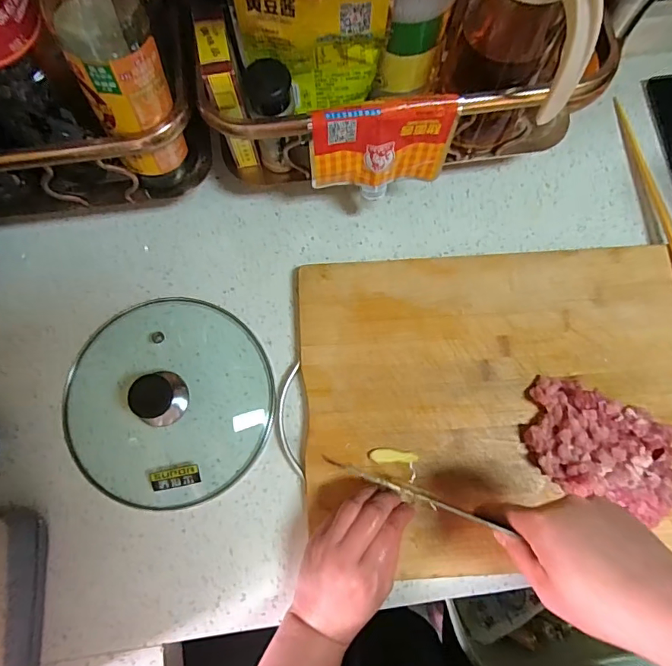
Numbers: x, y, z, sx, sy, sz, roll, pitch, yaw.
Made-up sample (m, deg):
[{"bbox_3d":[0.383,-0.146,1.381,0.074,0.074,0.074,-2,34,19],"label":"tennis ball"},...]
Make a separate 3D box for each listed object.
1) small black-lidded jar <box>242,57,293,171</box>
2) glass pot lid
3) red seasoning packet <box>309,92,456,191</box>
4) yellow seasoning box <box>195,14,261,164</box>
[{"bbox_3d":[-0.053,-0.181,0.407,0.033,0.104,0.032,0,76,1],"label":"small black-lidded jar"},{"bbox_3d":[-0.163,0.058,0.441,0.201,0.052,0.188,0,79,1],"label":"glass pot lid"},{"bbox_3d":[0.038,-0.160,0.406,0.118,0.077,0.028,-8,76,-1],"label":"red seasoning packet"},{"bbox_3d":[-0.088,-0.196,0.401,0.024,0.114,0.050,-8,76,-1],"label":"yellow seasoning box"}]

